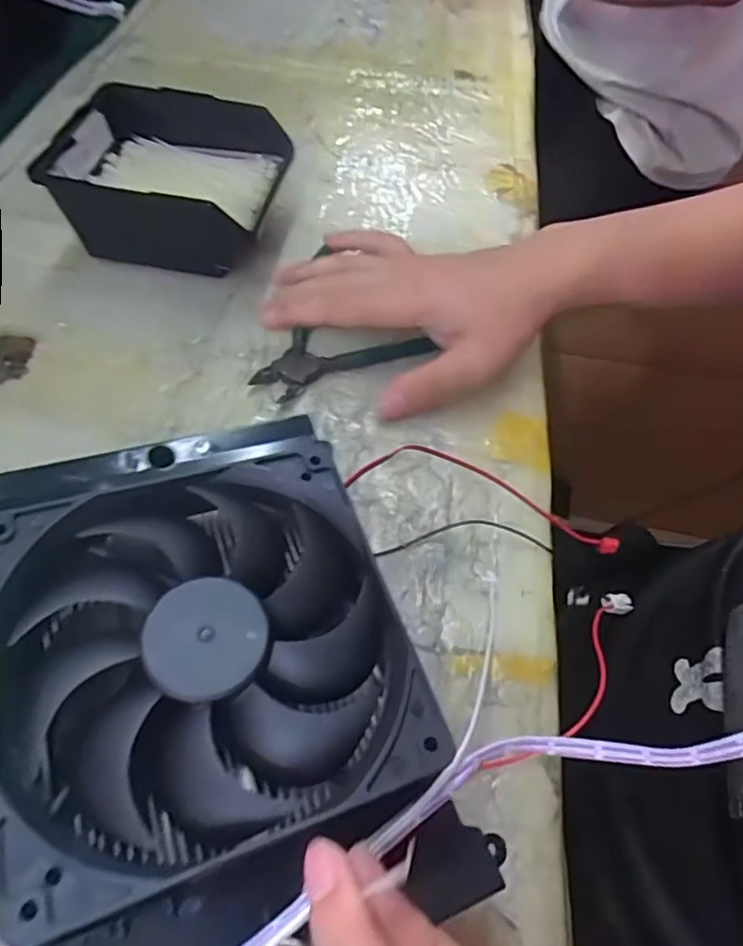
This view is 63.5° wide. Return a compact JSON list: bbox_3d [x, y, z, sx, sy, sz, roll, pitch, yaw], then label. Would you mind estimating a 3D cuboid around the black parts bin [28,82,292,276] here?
[{"bbox_3d":[-0.128,-0.193,0.404,0.125,0.063,0.121,9,56,1],"label":"black parts bin"}]

